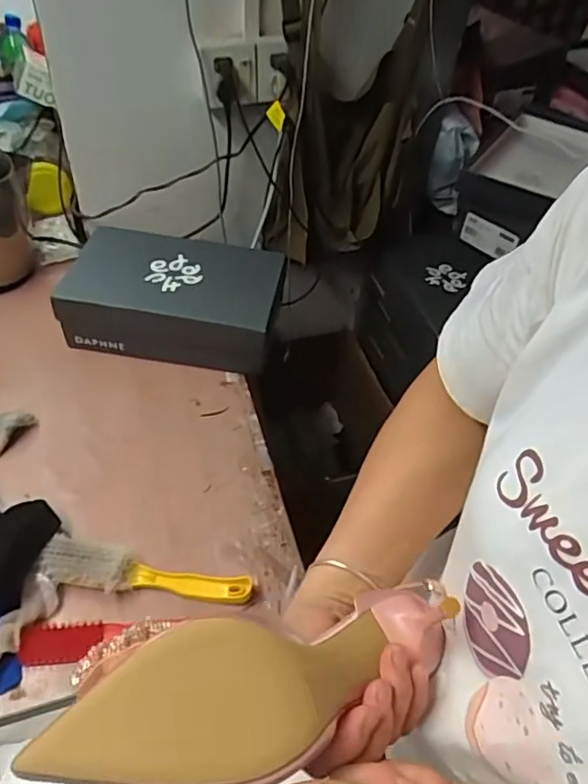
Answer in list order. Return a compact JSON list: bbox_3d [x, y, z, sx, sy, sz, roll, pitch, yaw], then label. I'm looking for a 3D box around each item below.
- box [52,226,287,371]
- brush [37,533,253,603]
[{"bbox_3d":[-0.175,-0.137,0.869,0.292,0.114,0.182,8,48,1],"label":"box"},{"bbox_3d":[-0.155,0.191,0.618,0.218,0.030,0.046,6,48,0],"label":"brush"}]

